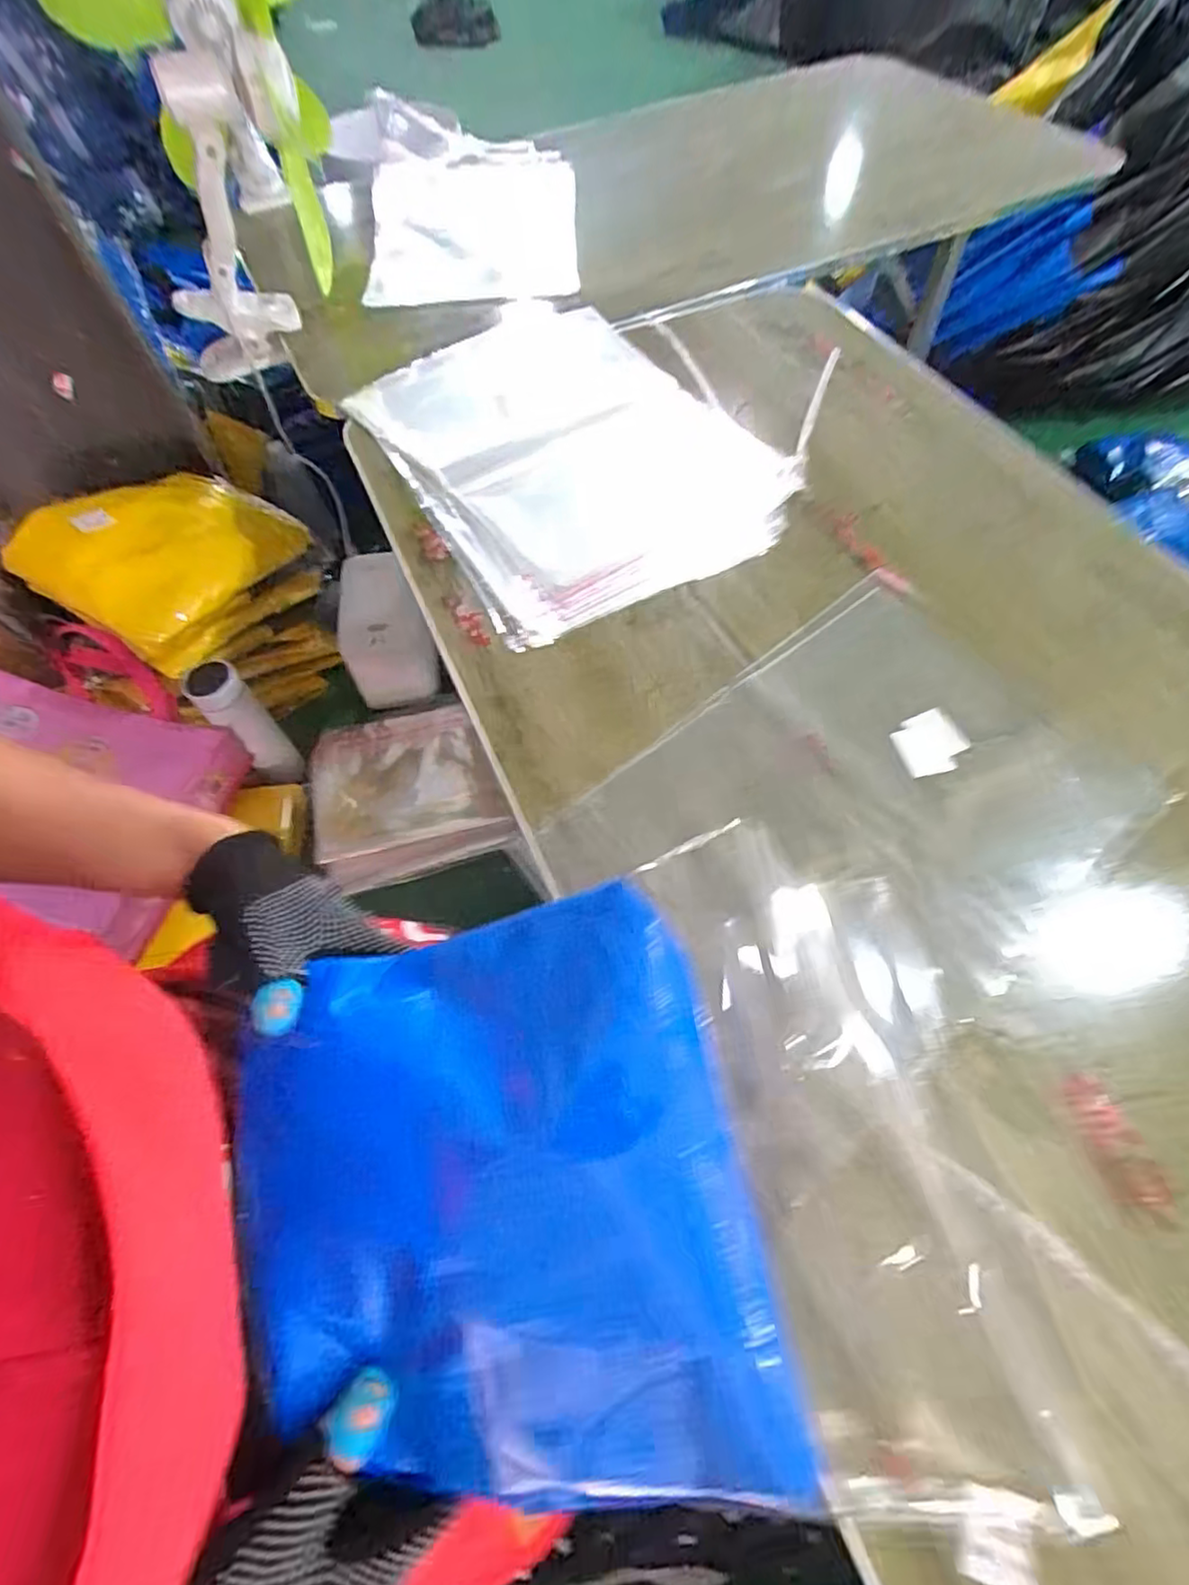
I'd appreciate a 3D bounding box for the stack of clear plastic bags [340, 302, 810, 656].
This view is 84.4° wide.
[{"bbox_3d":[-0.035,-0.356,0.656,0.322,0.025,0.452,-28,63,-14],"label":"stack of clear plastic bags"}]

